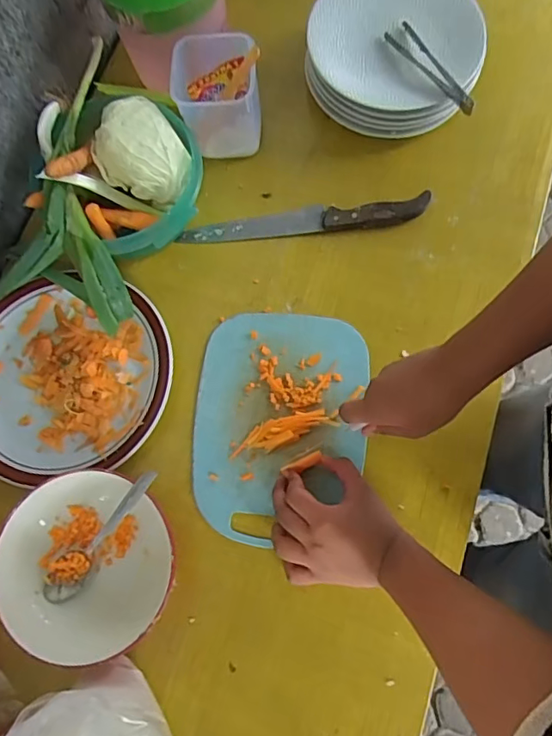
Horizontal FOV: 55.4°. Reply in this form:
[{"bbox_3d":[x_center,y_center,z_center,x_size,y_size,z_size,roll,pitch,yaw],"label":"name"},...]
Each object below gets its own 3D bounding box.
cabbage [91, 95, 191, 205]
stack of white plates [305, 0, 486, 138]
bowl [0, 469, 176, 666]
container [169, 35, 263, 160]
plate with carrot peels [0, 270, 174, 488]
[{"bbox_3d":[-0.149,-0.235,0.572,0.091,0.057,0.098,0,76,2],"label":"cabbage"},{"bbox_3d":[0.139,-0.376,0.629,0.196,0.068,0.187,5,76,3],"label":"stack of white plates"},{"bbox_3d":[-0.185,0.189,0.516,0.164,0.048,0.163,0,76,2],"label":"bowl"},{"bbox_3d":[-0.065,-0.311,0.621,0.092,0.128,0.086,-4,76,1],"label":"container"},{"bbox_3d":[-0.236,0.005,0.578,0.237,0.023,0.218,0,76,2],"label":"plate with carrot peels"}]

